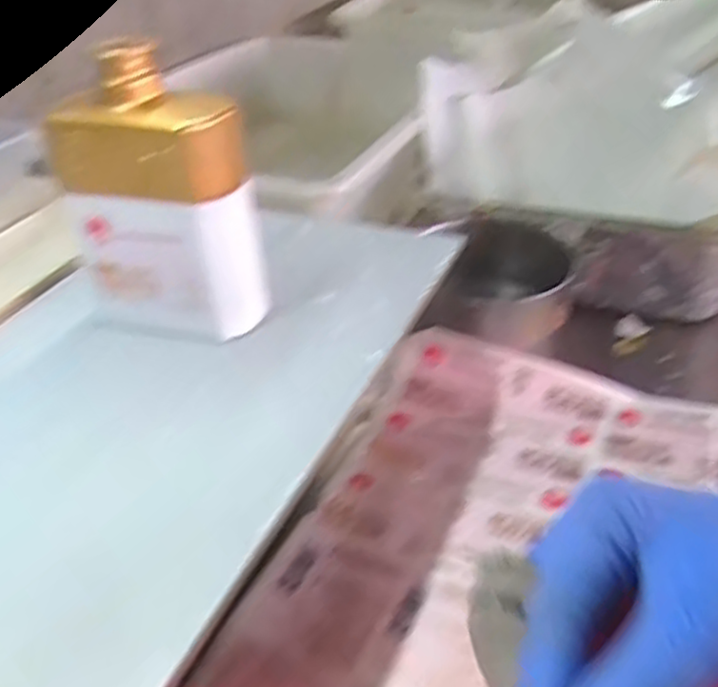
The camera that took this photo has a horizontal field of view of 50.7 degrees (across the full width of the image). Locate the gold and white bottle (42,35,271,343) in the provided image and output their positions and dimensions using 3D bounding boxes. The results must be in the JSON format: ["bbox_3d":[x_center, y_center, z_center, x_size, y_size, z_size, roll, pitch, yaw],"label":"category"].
[{"bbox_3d":[-0.114,-0.086,0.438,0.107,0.155,0.052,14,37,18],"label":"gold and white bottle"}]

